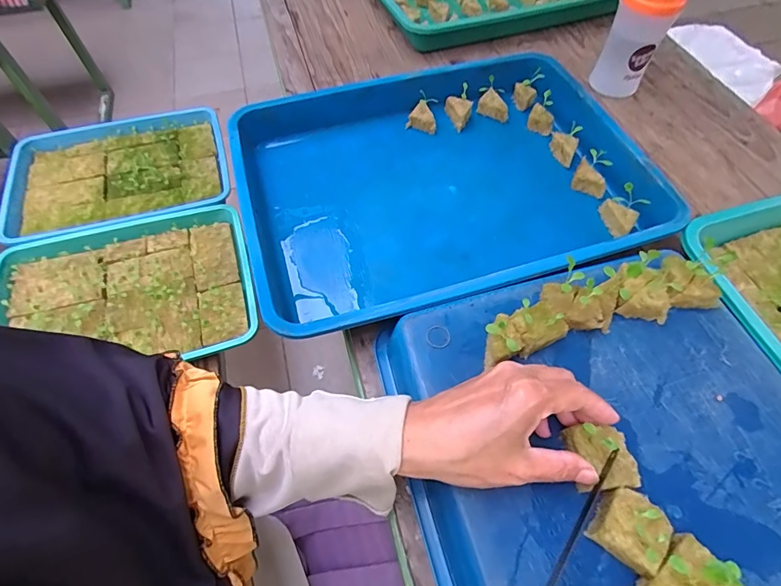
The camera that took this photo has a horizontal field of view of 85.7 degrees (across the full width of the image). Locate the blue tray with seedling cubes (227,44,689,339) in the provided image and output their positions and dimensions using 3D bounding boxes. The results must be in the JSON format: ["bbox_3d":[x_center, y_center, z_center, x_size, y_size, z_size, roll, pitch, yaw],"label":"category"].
[{"bbox_3d":[0.053,-0.124,0.467,0.413,0.060,0.316,-15,59,-8],"label":"blue tray with seedling cubes"}]

